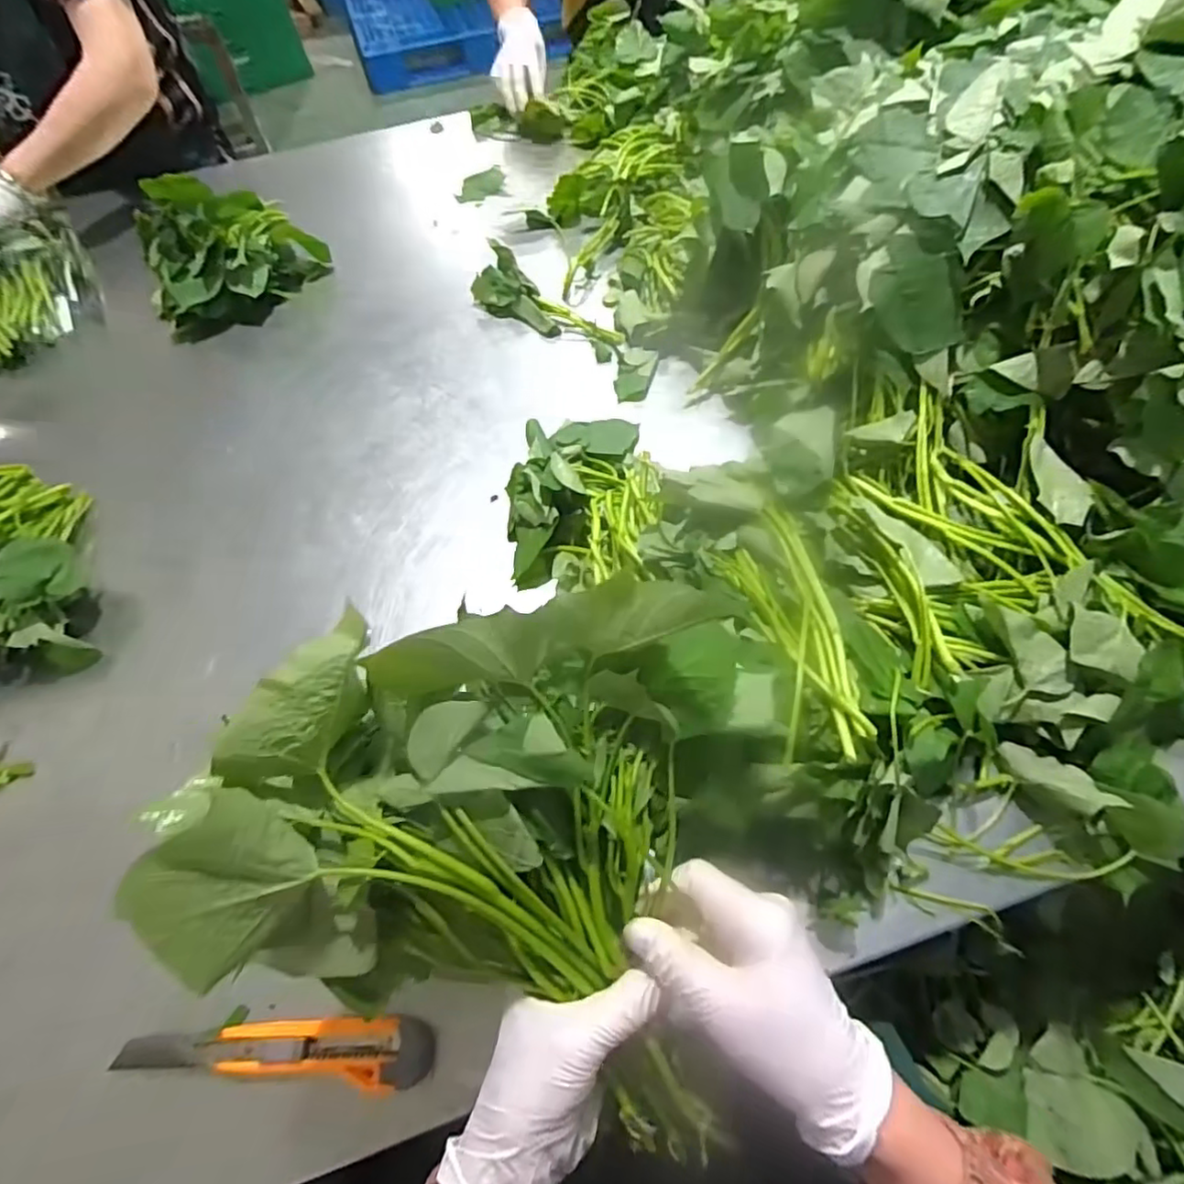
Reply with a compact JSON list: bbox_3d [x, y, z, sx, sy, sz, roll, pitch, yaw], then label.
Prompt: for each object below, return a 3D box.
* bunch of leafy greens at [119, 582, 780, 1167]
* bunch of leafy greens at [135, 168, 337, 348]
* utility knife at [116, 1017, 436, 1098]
[{"bbox_3d":[-0.037,0.111,0.326,0.235,0.150,0.220,17,62,13],"label":"bunch of leafy greens"},{"bbox_3d":[-0.453,-0.428,0.779,0.097,0.148,0.227,29,65,19],"label":"bunch of leafy greens"},{"bbox_3d":[-0.207,0.303,0.413,0.212,0.019,0.039,-3,59,1],"label":"utility knife"}]

